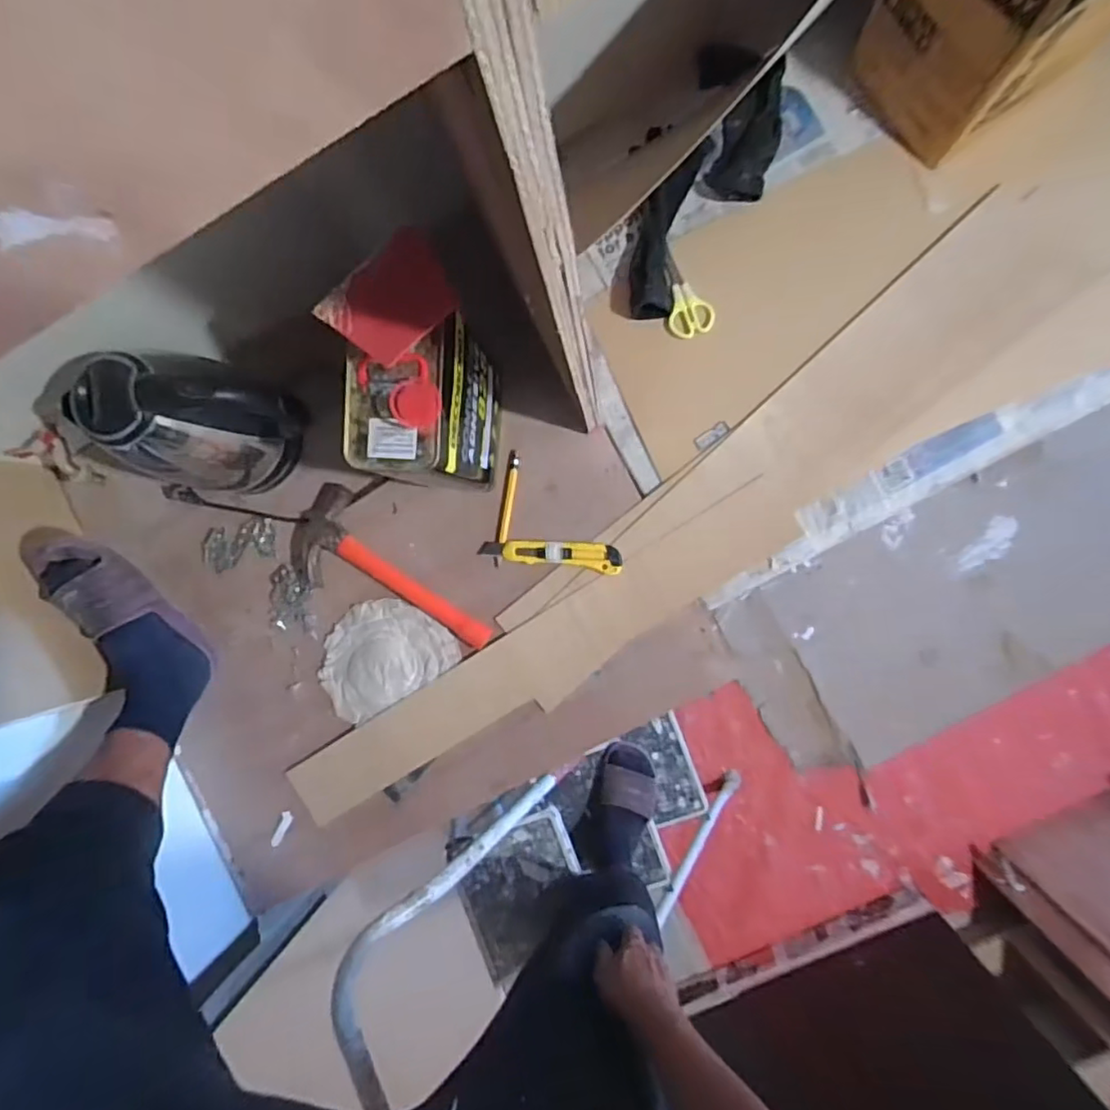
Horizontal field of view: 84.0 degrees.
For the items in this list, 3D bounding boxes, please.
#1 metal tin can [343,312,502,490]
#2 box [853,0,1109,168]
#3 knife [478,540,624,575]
[{"bbox_3d":[-0.125,-0.147,0.655,0.094,0.238,0.143,3,90,7],"label":"metal tin can"},{"bbox_3d":[0.468,-0.551,0.597,0.237,0.237,0.156,-29,88,5],"label":"box"},{"bbox_3d":[-0.005,-0.003,0.761,0.175,0.016,0.034,7,91,7],"label":"knife"}]

